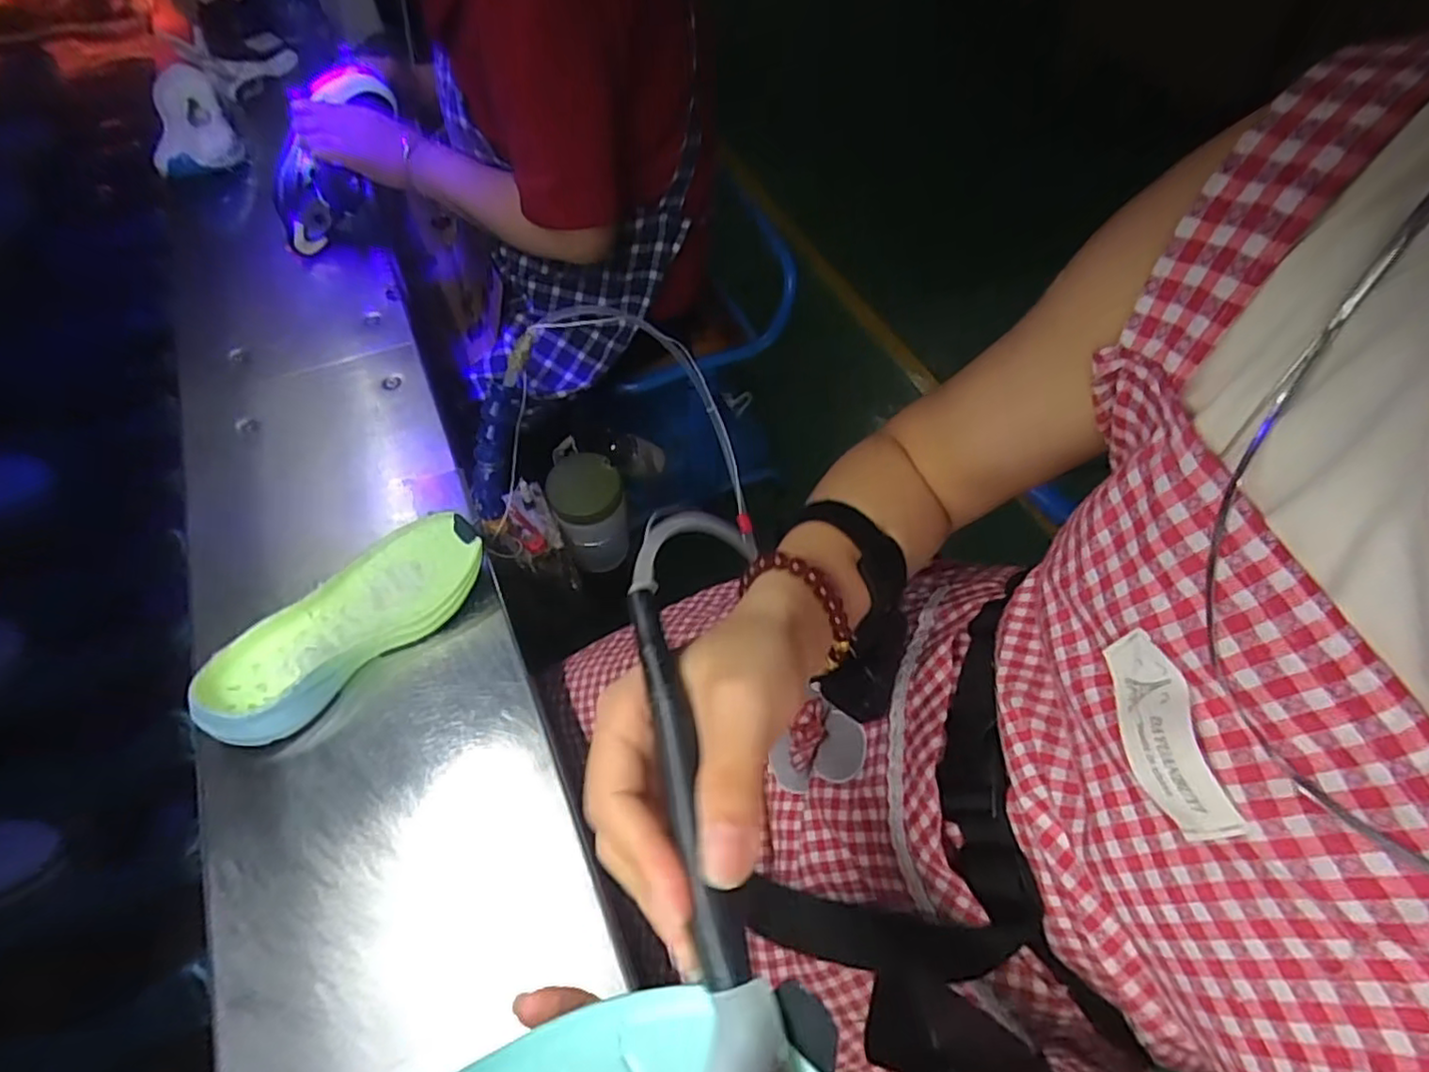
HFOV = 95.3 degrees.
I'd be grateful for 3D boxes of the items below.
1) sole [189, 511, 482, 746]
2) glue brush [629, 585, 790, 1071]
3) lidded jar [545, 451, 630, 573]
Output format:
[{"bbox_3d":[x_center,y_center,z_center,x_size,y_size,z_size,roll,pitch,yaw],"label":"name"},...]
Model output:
[{"bbox_3d":[-0.287,0.068,0.522,0.224,0.050,0.093,-38,66,-22],"label":"sole"},{"bbox_3d":[-0.001,0.096,0.197,0.008,0.038,0.167,-33,54,31],"label":"glue brush"},{"bbox_3d":[-0.131,-0.021,0.704,0.070,0.131,0.069,0,58,-1],"label":"lidded jar"}]

